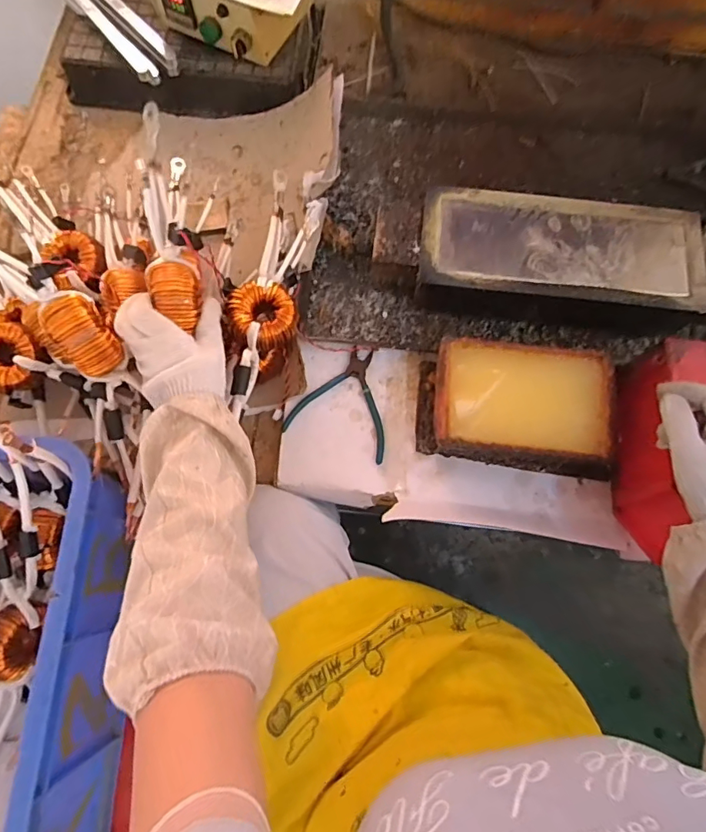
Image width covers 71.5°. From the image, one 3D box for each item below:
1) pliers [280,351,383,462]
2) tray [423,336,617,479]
[{"bbox_3d":[-0.006,-0.021,0.617,0.126,0.013,0.128,18,74,4],"label":"pliers"},{"bbox_3d":[0.196,-0.010,0.584,0.225,0.070,0.140,6,73,0],"label":"tray"}]

